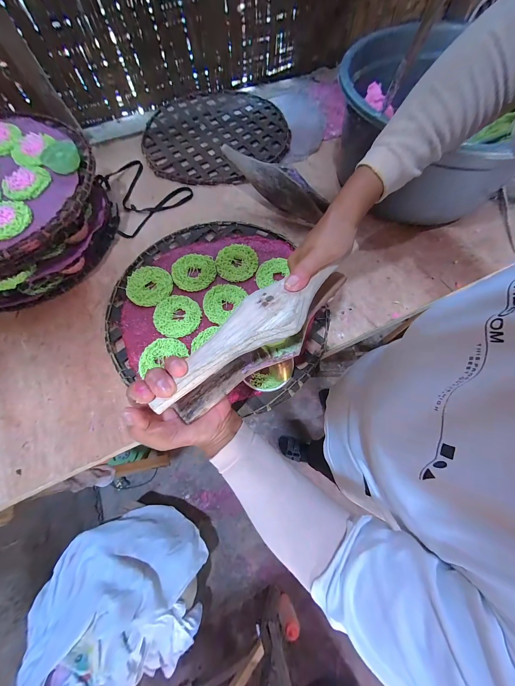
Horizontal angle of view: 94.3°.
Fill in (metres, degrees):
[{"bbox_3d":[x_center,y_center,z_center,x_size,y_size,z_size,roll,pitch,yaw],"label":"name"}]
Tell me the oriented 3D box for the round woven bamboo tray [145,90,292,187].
[{"bbox_3d":[-0.109,-0.547,0.623,0.360,0.010,0.387,-1,68,1],"label":"round woven bamboo tray"}]

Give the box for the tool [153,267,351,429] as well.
[{"bbox_3d":[-0.001,-0.007,0.250,0.217,0.067,0.063,-40,72,-8],"label":"tool"}]

